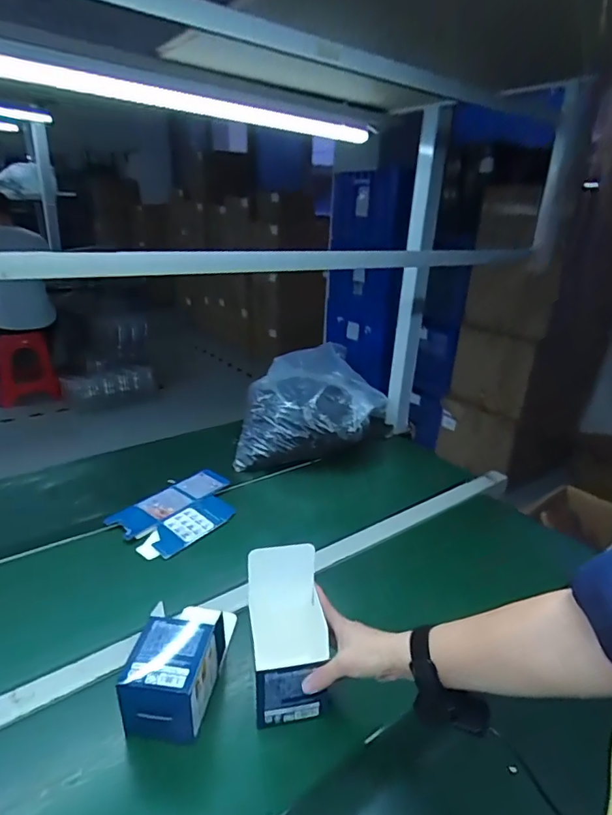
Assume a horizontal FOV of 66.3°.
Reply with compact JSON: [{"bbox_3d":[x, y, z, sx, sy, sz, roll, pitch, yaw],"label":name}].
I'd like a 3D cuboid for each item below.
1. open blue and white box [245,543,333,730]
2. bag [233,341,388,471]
[{"bbox_3d":[-0.022,0.261,0.550,0.079,0.168,0.109,-4,25,-7],"label":"open blue and white box"},{"bbox_3d":[0.008,-0.020,1.235,0.414,0.164,0.322,-6,26,-12],"label":"bag"}]

